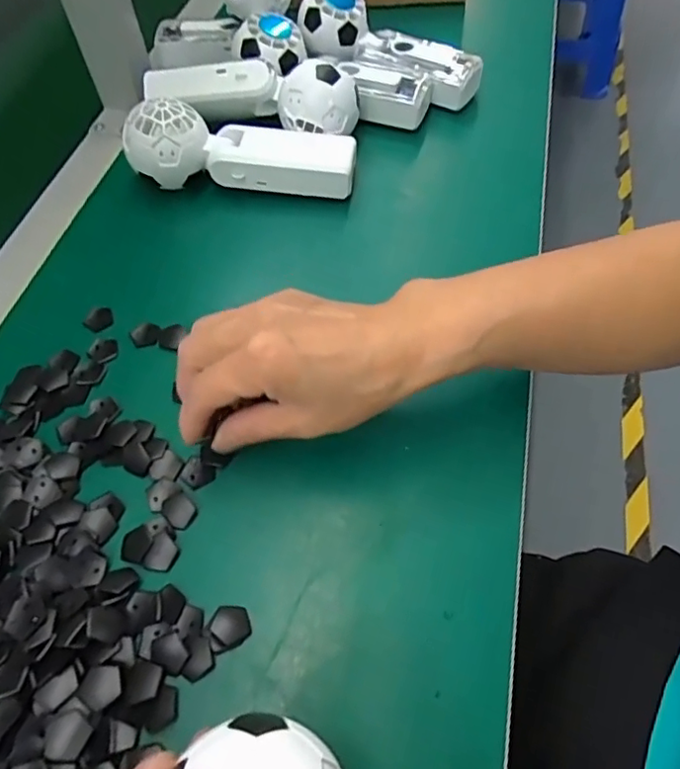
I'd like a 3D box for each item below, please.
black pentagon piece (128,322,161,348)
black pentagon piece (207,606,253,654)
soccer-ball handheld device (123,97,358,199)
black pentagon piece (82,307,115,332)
[{"bbox_3d":[-0.128,-0.033,0.375,0.019,0.004,0.018,-33,63,-18],"label":"black pentagon piece"},{"bbox_3d":[-0.054,0.118,0.276,0.019,0.004,0.020,-21,60,-12],"label":"black pentagon piece"},{"bbox_3d":[-0.073,-0.172,0.425,0.165,0.062,0.047,3,58,2],"label":"soccer-ball handheld device"},{"bbox_3d":[-0.162,-0.043,0.382,0.019,0.005,0.016,-33,63,-18],"label":"black pentagon piece"}]

